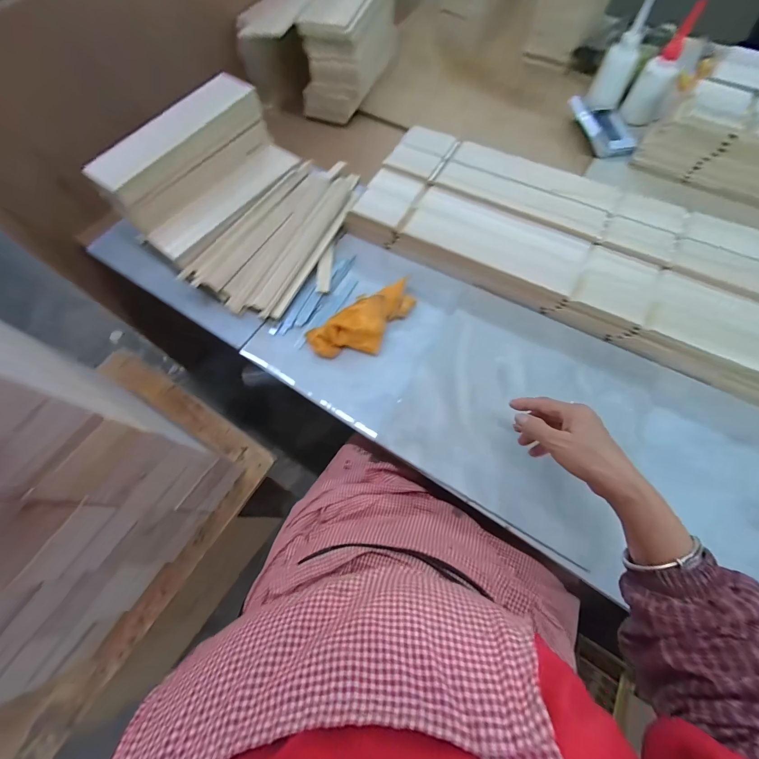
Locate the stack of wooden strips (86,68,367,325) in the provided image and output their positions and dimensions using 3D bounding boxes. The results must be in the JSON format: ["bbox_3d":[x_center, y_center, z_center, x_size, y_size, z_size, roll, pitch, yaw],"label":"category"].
[{"bbox_3d":[-0.230,-0.303,0.568,0.327,0.151,0.315,16,69,9],"label":"stack of wooden strips"}]

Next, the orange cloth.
[{"bbox_3d":[-0.020,-0.085,0.536,0.174,0.031,0.081,-32,70,-10],"label":"orange cloth"}]

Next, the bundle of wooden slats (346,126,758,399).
[{"bbox_3d":[0.330,-0.198,0.537,0.755,0.071,0.244,28,72,14],"label":"bundle of wooden slats"}]

